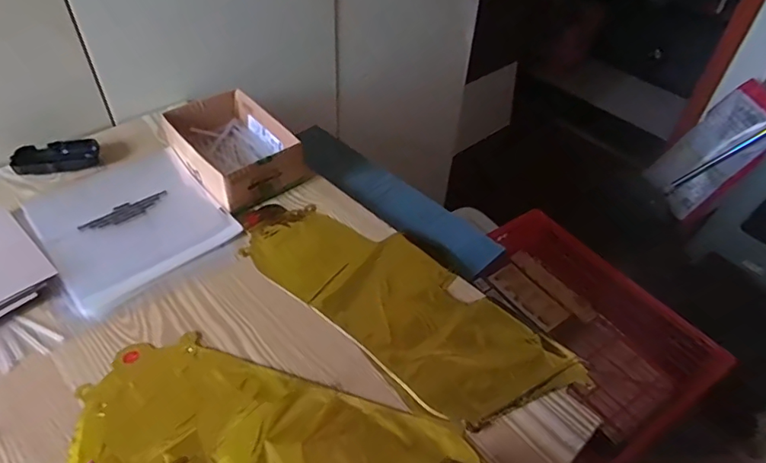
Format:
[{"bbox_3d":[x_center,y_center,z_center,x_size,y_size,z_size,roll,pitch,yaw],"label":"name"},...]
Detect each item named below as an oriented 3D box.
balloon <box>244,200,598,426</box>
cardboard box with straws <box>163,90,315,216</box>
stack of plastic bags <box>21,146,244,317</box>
[{"bbox_3d":[0.011,0.072,0.600,0.411,0.005,0.159,34,53,26],"label":"balloon"},{"bbox_3d":[-0.207,-0.119,0.724,0.140,0.064,0.191,-33,56,-30],"label":"cardboard box with straws"},{"bbox_3d":[-0.332,-0.024,0.667,0.205,0.014,0.235,-32,55,-30],"label":"stack of plastic bags"}]

